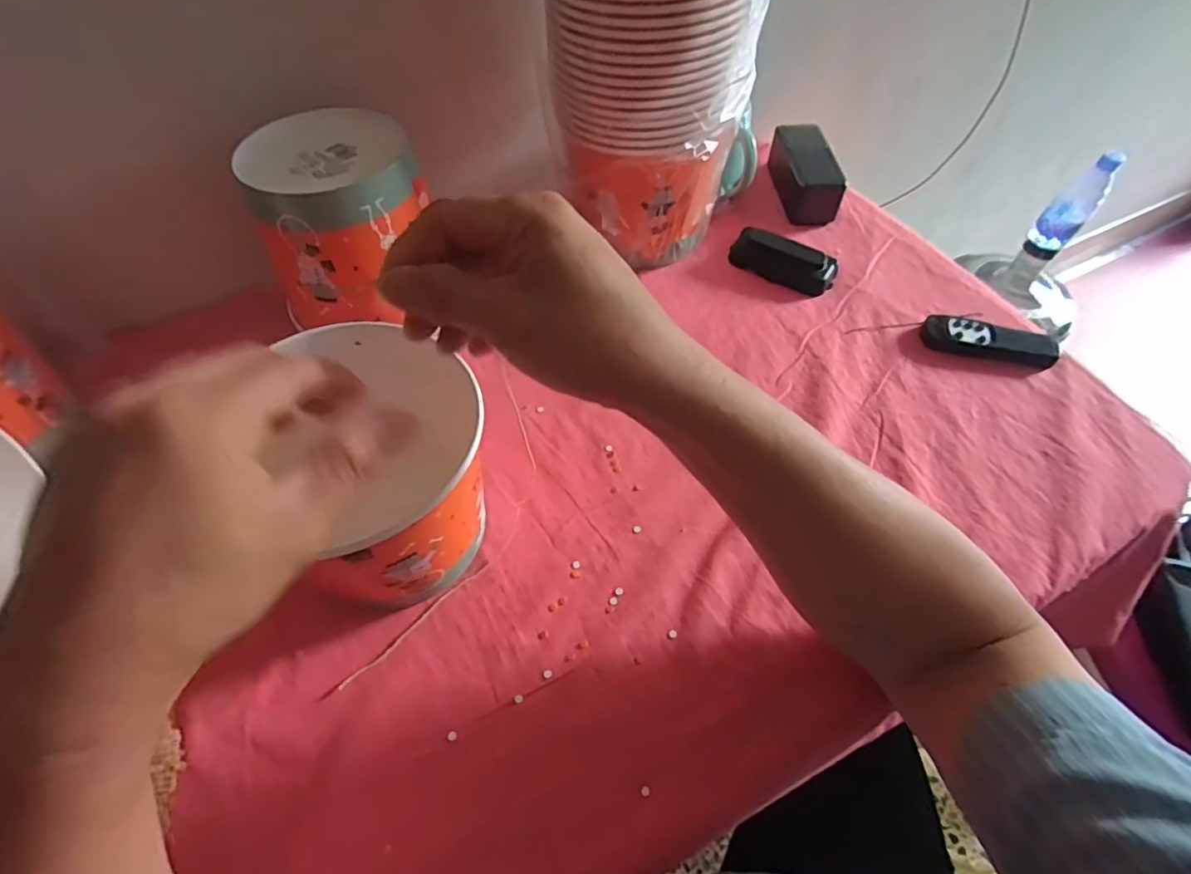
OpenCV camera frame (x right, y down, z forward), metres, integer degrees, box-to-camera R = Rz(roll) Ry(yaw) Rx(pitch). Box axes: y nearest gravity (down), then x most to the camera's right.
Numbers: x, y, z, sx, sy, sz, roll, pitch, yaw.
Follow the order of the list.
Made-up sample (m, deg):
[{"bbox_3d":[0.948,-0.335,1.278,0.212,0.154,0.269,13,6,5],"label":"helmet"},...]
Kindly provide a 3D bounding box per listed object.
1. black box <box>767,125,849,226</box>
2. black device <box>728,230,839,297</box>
[{"bbox_3d":[0.243,-0.311,0.655,0.053,0.045,0.125,-2,57,-2],"label":"black box"},{"bbox_3d":[0.194,-0.183,0.585,0.106,0.024,0.044,30,62,17],"label":"black device"}]

